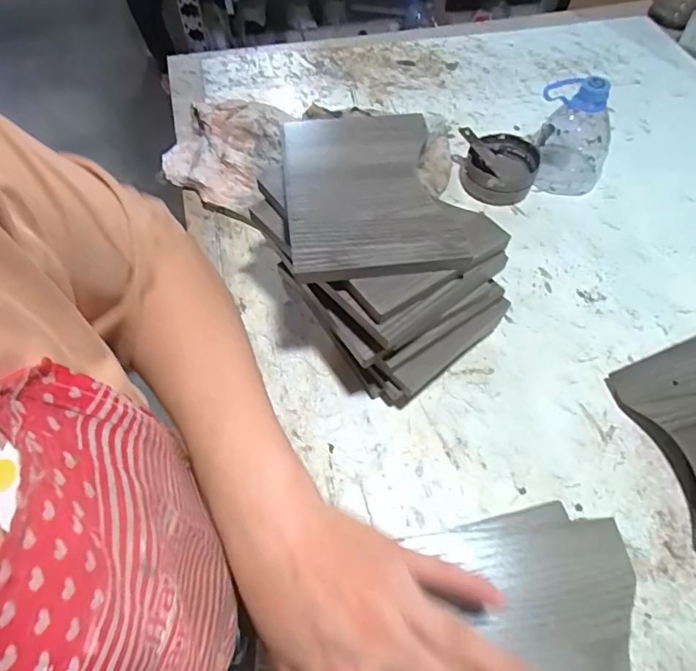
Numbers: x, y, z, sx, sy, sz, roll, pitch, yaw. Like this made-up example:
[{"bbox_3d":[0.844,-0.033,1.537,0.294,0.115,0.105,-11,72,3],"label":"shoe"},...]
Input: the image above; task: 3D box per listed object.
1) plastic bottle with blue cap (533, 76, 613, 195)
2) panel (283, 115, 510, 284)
[{"bbox_3d":[0.285,-0.254,0.581,0.085,0.130,0.073,6,58,3],"label":"plastic bottle with blue cap"},{"bbox_3d":[0.032,-0.136,0.428,0.177,0.020,0.197,-6,60,-5],"label":"panel"}]

